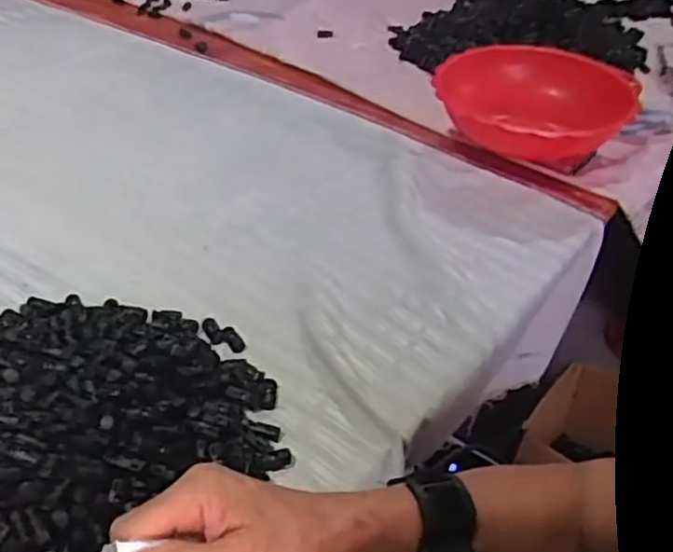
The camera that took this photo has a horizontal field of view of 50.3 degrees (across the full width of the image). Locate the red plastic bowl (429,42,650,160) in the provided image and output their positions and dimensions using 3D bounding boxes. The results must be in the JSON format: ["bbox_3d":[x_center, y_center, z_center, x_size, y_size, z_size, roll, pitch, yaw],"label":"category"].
[{"bbox_3d":[0.258,-0.222,0.952,0.232,0.081,0.278,26,46,25],"label":"red plastic bowl"}]

